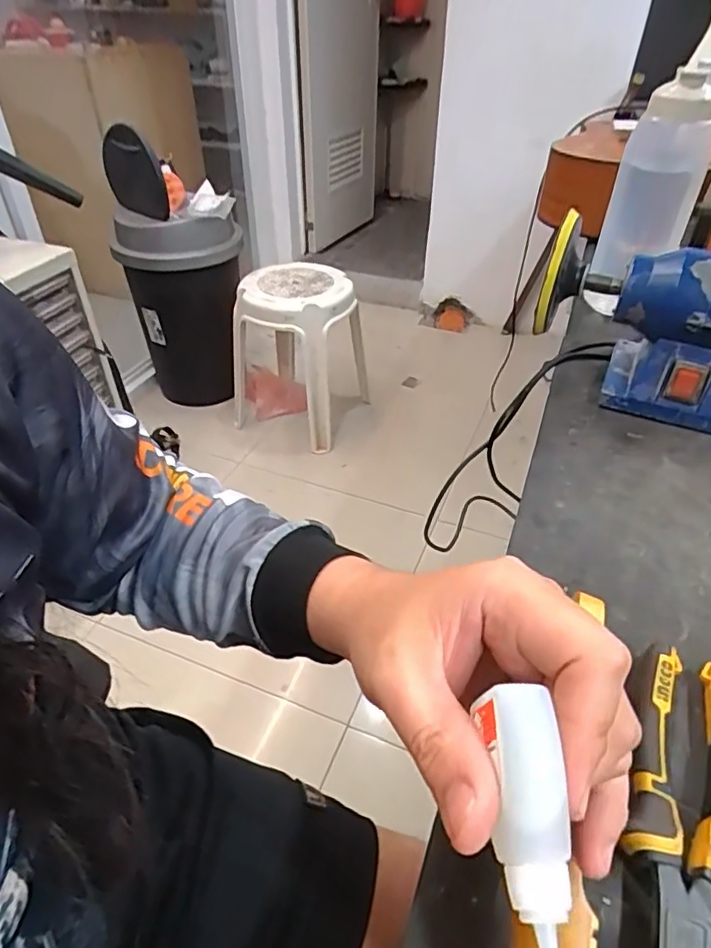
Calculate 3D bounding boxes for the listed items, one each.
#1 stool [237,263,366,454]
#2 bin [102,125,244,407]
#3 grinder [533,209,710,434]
[{"bbox_3d":[-0.184,-0.396,1.846,0.391,0.463,0.388,13,42,15],"label":"stool"},{"bbox_3d":[-0.524,-0.588,1.772,0.358,0.685,0.340,-11,41,-13],"label":"bin"},{"bbox_3d":[0.342,-0.133,0.549,0.323,0.159,0.107,18,43,20],"label":"grinder"}]

